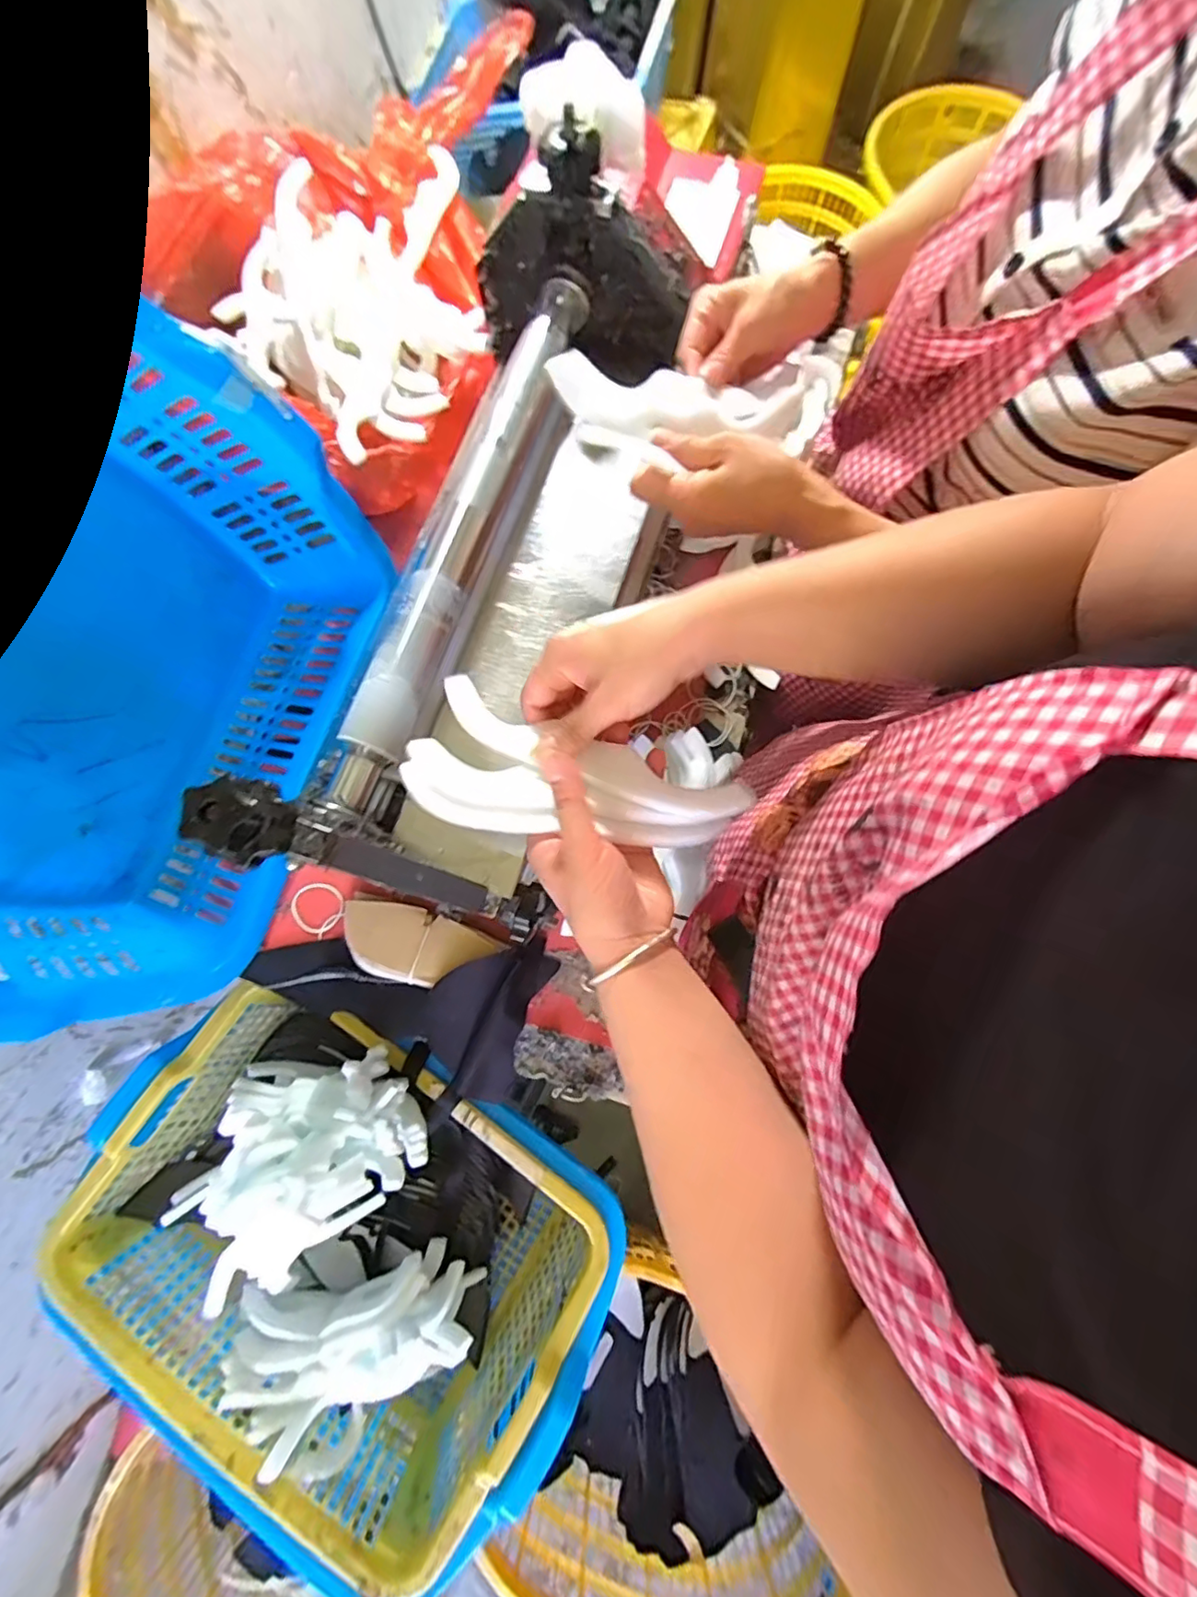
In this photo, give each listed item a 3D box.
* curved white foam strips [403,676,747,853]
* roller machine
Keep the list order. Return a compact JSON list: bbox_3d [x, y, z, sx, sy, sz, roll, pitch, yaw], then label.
[{"bbox_3d":[-0.014,-0.015,0.365,0.211,0.016,0.090,12,77,4],"label":"curved white foam strips"},{"bbox_3d":[-0.071,-0.196,0.410,0.155,0.157,0.528,13,77,3],"label":"roller machine"}]

